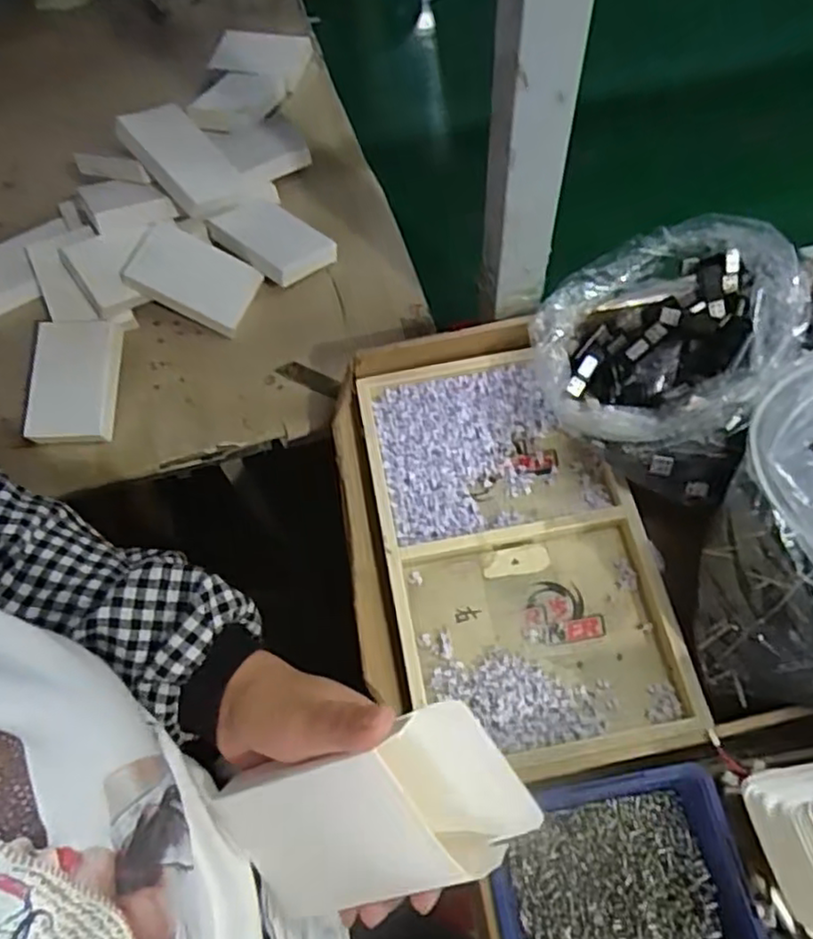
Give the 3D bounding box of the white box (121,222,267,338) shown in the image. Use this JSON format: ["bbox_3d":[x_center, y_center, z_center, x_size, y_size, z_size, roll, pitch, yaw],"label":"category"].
[{"bbox_3d":[-0.203,-0.184,0.659,0.113,0.021,0.075,24,69,-6],"label":"white box"}]

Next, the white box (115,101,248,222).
[{"bbox_3d":[-0.218,-0.310,0.690,0.079,0.025,0.115,-47,105,-26],"label":"white box"}]

